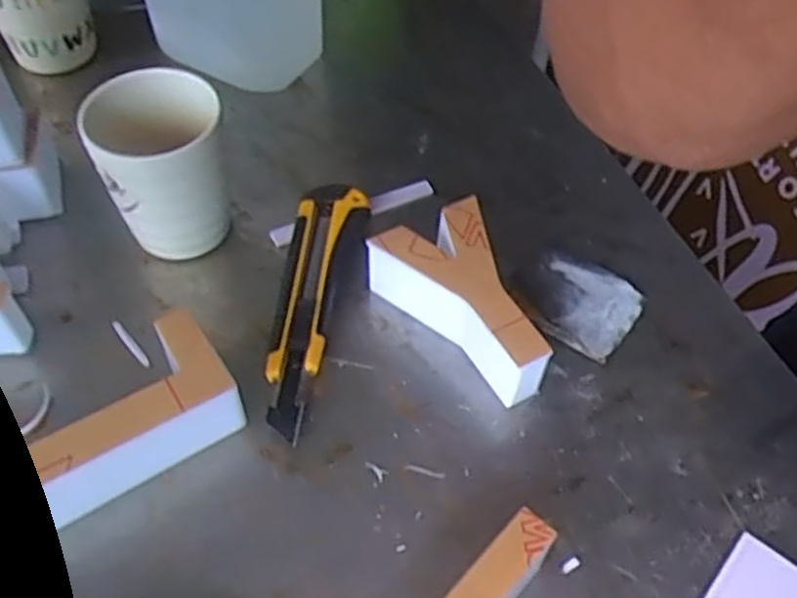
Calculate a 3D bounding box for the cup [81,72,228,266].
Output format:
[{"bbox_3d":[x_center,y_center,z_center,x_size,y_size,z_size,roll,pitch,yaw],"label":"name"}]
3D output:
[{"bbox_3d":[-0.135,-0.071,0.443,0.074,0.096,0.072,-14,55,-11],"label":"cup"}]

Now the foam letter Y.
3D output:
[{"bbox_3d":[0.039,0.004,0.421,0.063,0.043,0.107,-26,58,-19],"label":"foam letter Y"}]

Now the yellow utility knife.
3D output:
[{"bbox_3d":[-0.047,0.001,0.436,0.036,0.022,0.164,6,53,3],"label":"yellow utility knife"}]

